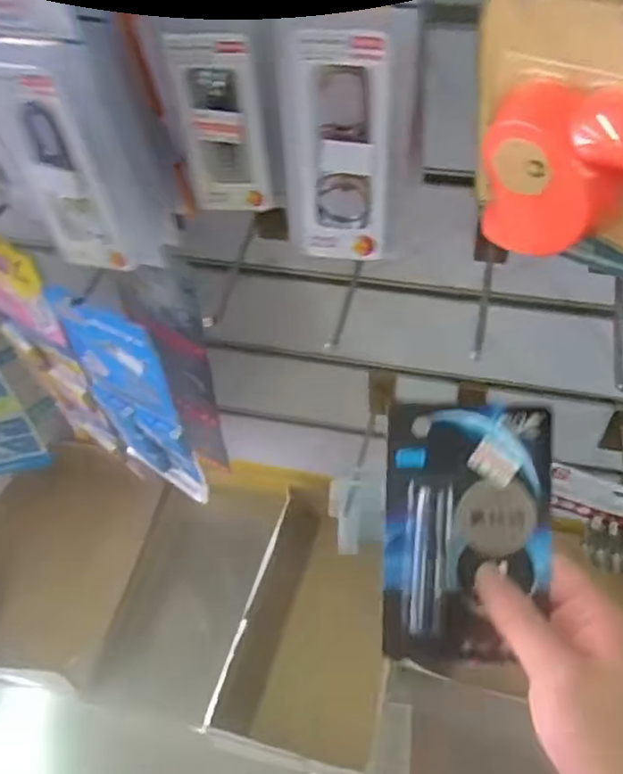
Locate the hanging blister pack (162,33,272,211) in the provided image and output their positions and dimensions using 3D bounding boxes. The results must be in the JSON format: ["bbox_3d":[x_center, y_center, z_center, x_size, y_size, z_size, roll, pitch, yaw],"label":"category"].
[{"bbox_3d":[-0.044,-0.127,0.333,0.037,0.097,0.018,-11,50,-4],"label":"hanging blister pack"}]

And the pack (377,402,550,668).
[{"bbox_3d":[0.080,0.075,0.346,0.084,0.016,0.130,2,87,2],"label":"pack"}]

